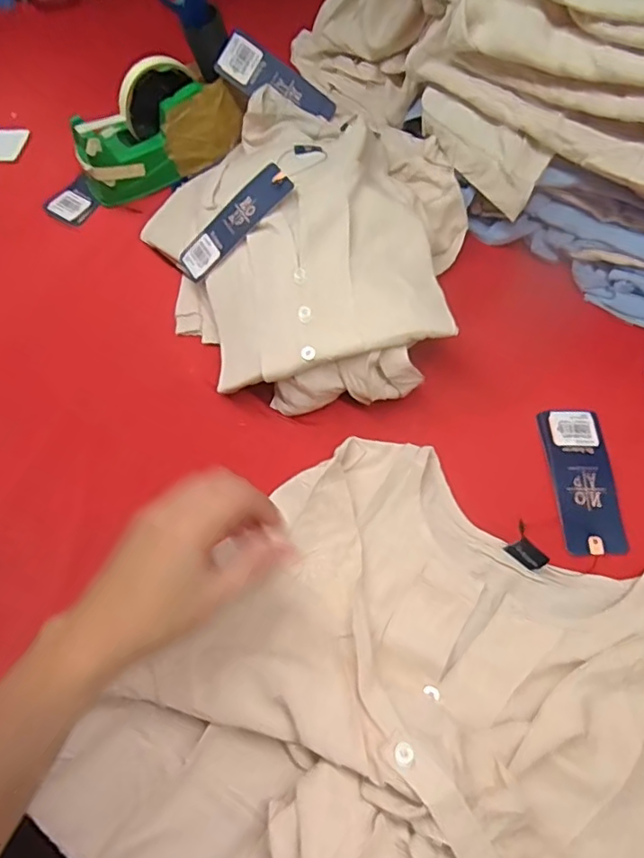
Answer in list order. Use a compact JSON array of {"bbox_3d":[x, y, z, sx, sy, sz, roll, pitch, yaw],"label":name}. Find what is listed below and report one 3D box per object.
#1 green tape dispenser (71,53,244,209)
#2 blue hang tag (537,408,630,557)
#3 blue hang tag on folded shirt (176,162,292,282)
[{"bbox_3d":[-0.172,-0.310,0.592,0.179,0.104,0.054,-29,65,-15],"label":"green tape dispenser"},{"bbox_3d":[0.204,0.037,0.441,0.047,0.005,0.121,2,61,2],"label":"blue hang tag"},{"bbox_3d":[-0.081,-0.185,0.509,0.125,0.006,0.046,-43,61,14],"label":"blue hang tag on folded shirt"}]

